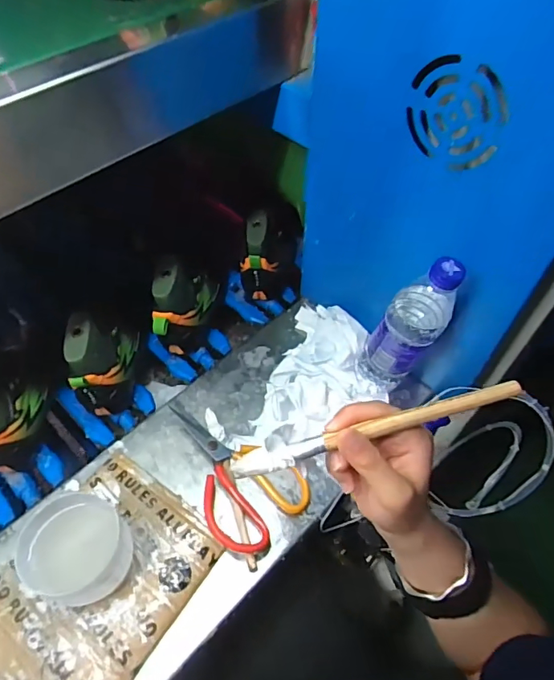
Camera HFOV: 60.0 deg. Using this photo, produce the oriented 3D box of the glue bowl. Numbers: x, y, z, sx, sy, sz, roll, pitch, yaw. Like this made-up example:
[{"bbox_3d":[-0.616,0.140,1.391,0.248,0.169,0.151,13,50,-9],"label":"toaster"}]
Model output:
[{"bbox_3d":[-0.198,0.209,0.477,0.098,0.078,0.087,-5,53,-6],"label":"glue bowl"}]

